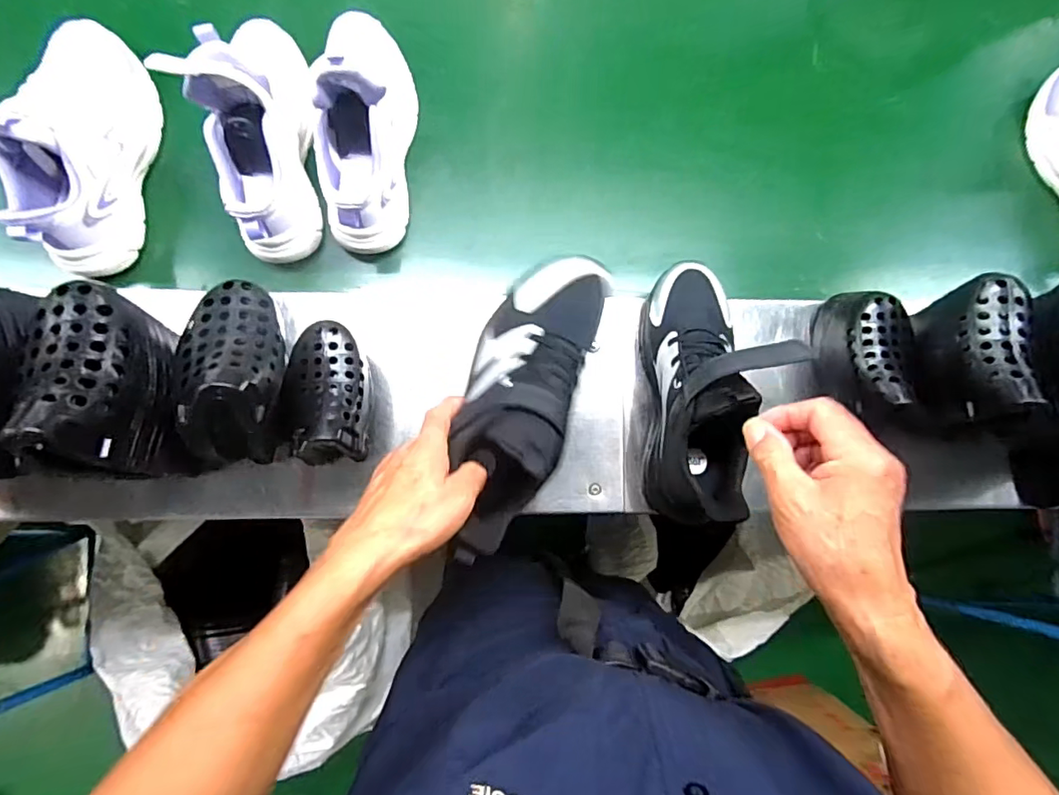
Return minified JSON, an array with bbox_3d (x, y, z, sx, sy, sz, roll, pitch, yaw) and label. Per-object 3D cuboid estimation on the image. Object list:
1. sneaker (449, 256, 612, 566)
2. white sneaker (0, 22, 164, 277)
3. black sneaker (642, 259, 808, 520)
[{"bbox_3d":[-0.007,-0.008,0.439,0.092,0.098,0.257,19,80,-3],"label":"sneaker"},{"bbox_3d":[-0.446,-0.253,0.532,0.089,0.125,0.249,7,86,-5],"label":"white sneaker"},{"bbox_3d":[0.174,-0.011,0.517,0.105,0.136,0.242,3,85,-4],"label":"black sneaker"}]

